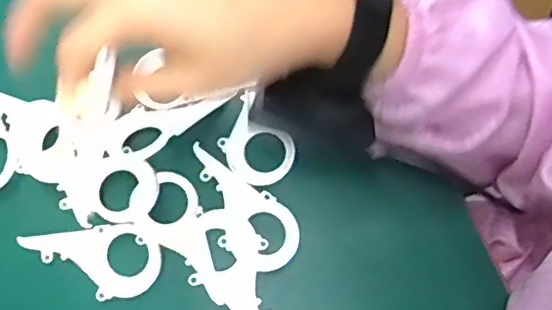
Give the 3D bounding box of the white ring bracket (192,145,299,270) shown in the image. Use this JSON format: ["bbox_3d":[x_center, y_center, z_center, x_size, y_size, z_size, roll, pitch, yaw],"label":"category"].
[{"bbox_3d":[-0.026,0.036,0.375,0.089,0.012,0.043,33,77,11],"label":"white ring bracket"}]

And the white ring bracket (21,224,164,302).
[{"bbox_3d":[-0.119,0.070,0.372,0.090,0.007,0.045,-7,76,1],"label":"white ring bracket"}]

